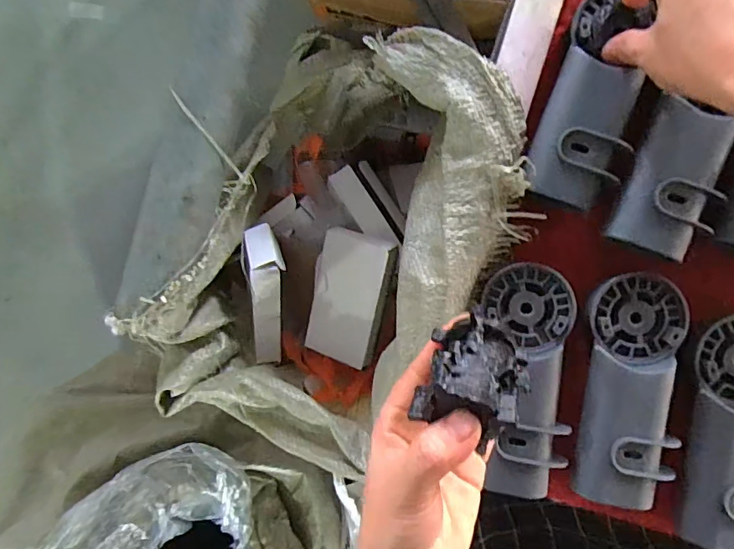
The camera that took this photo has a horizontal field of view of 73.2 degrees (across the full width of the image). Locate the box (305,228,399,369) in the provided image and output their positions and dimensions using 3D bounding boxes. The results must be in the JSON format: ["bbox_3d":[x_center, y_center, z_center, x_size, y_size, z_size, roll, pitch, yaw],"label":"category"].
[{"bbox_3d":[-0.020,0.025,0.523,0.081,0.031,0.137,17,95,5],"label":"box"}]

